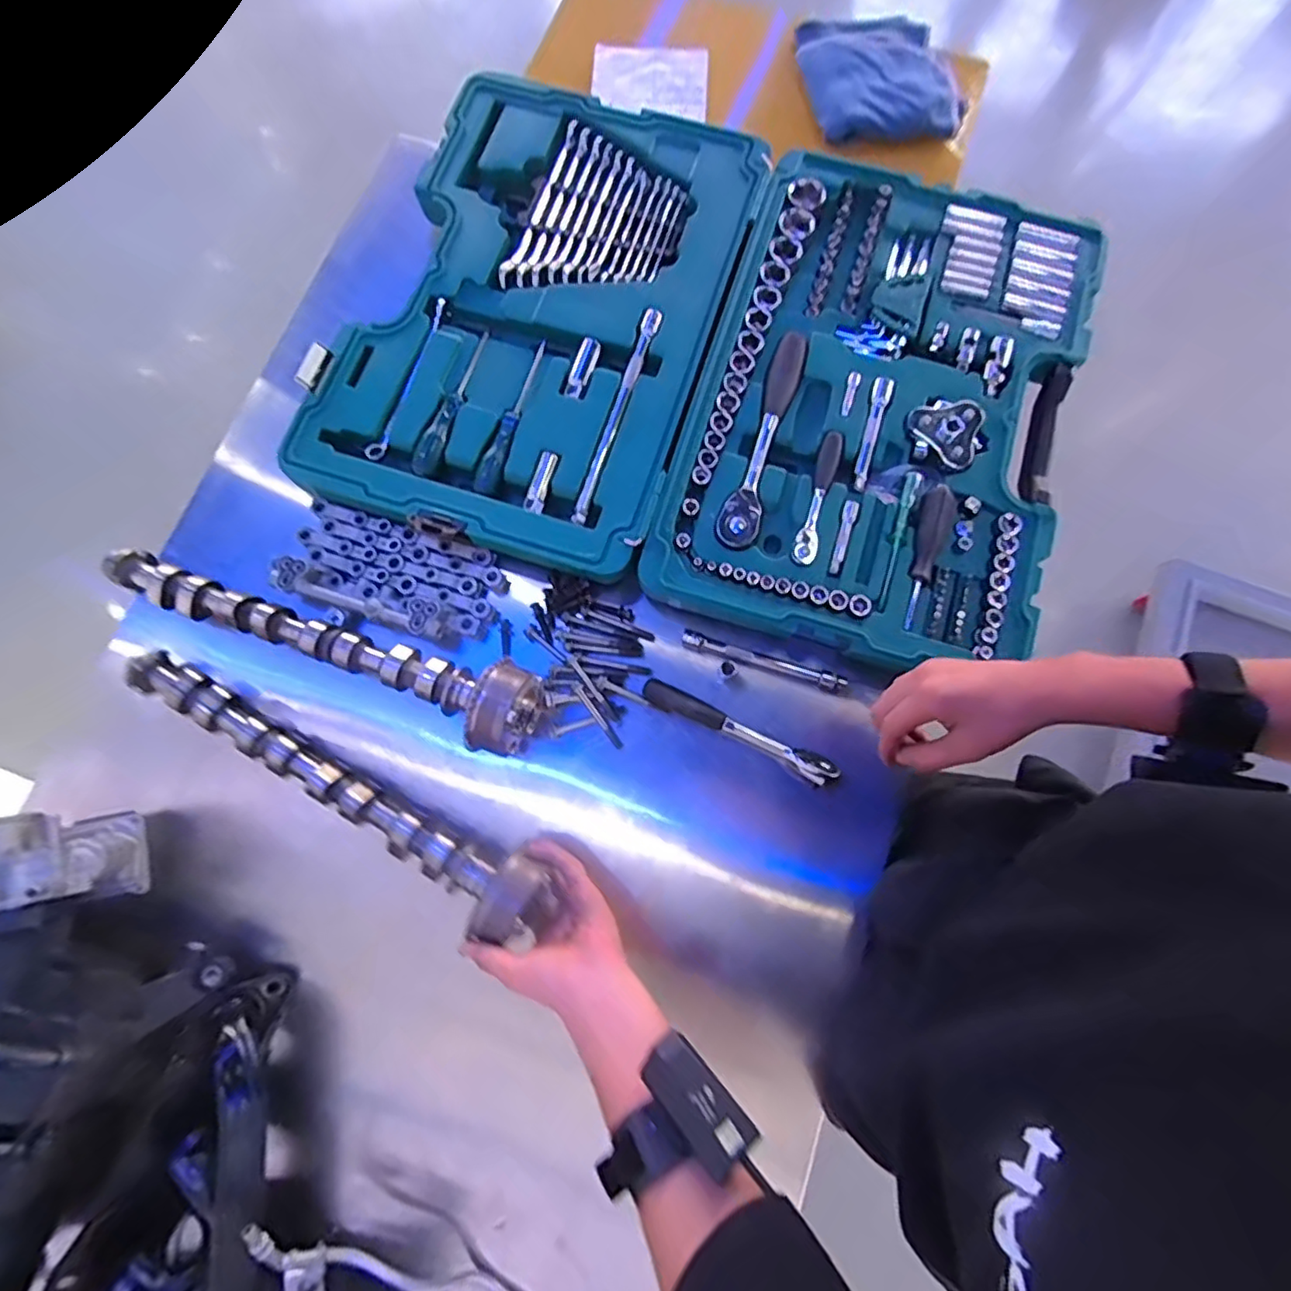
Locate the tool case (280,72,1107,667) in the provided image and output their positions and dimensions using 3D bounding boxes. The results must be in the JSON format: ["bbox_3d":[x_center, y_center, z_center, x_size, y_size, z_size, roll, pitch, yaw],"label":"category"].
[{"bbox_3d":[0.069,-0.309,0.663,0.717,0.059,0.549,16,77,4],"label":"tool case"}]

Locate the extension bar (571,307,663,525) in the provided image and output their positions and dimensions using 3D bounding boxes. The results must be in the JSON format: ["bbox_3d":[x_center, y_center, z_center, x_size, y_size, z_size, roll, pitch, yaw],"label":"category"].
[{"bbox_3d":[-0.030,-0.240,0.631,0.019,0.015,0.249,19,77,5],"label":"extension bar"}]

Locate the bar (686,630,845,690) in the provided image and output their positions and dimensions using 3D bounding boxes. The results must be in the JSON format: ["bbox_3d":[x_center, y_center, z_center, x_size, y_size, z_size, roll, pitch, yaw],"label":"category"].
[{"bbox_3d":[0.117,0.015,0.610,0.164,0.011,0.014,17,79,4],"label":"bar"}]

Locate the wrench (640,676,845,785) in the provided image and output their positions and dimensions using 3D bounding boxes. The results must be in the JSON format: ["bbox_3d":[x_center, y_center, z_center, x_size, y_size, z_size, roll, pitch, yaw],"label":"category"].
[{"bbox_3d":[0.088,0.081,0.586,0.193,0.025,0.026,27,80,6],"label":"wrench"}]

